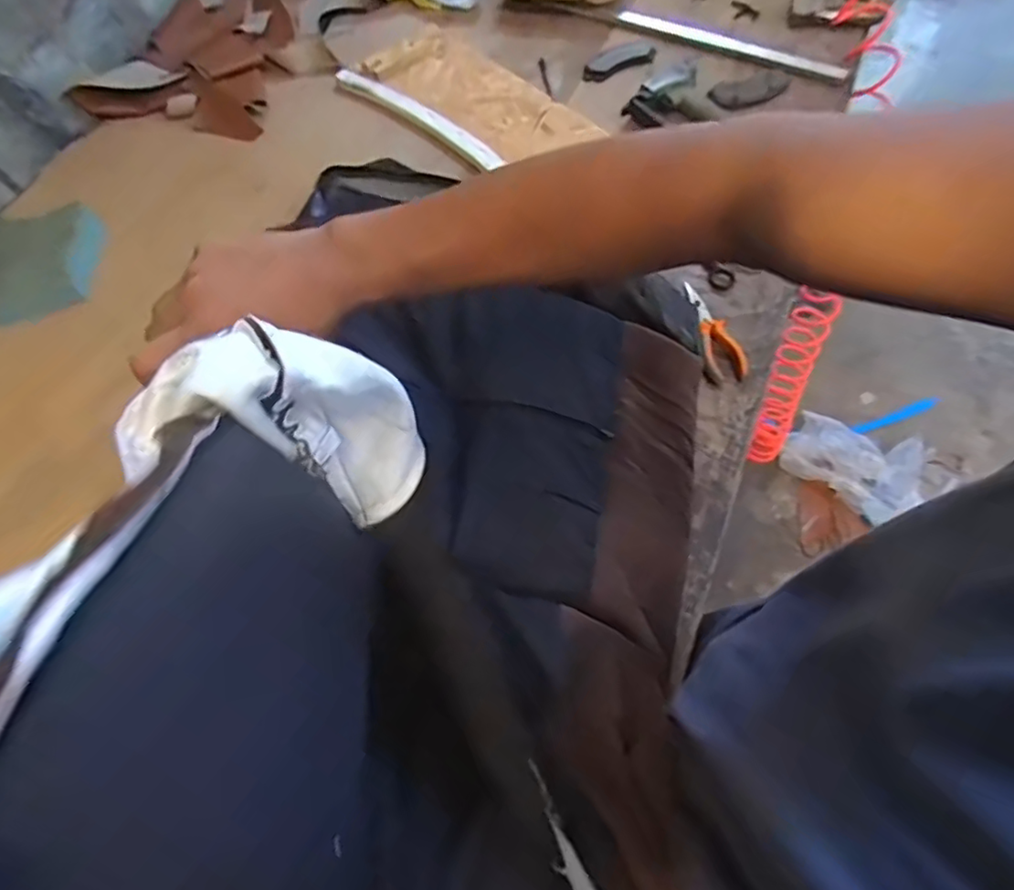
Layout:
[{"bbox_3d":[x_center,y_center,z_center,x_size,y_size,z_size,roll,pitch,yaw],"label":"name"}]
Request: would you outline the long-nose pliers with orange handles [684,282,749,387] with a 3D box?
[{"bbox_3d":[0.270,-0.149,0.777,0.055,0.019,0.142,-18,79,-6],"label":"long-nose pliers with orange handles"}]

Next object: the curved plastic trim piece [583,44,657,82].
[{"bbox_3d":[0.207,-0.711,1.091,0.139,0.016,0.057,-22,66,-8],"label":"curved plastic trim piece"}]

